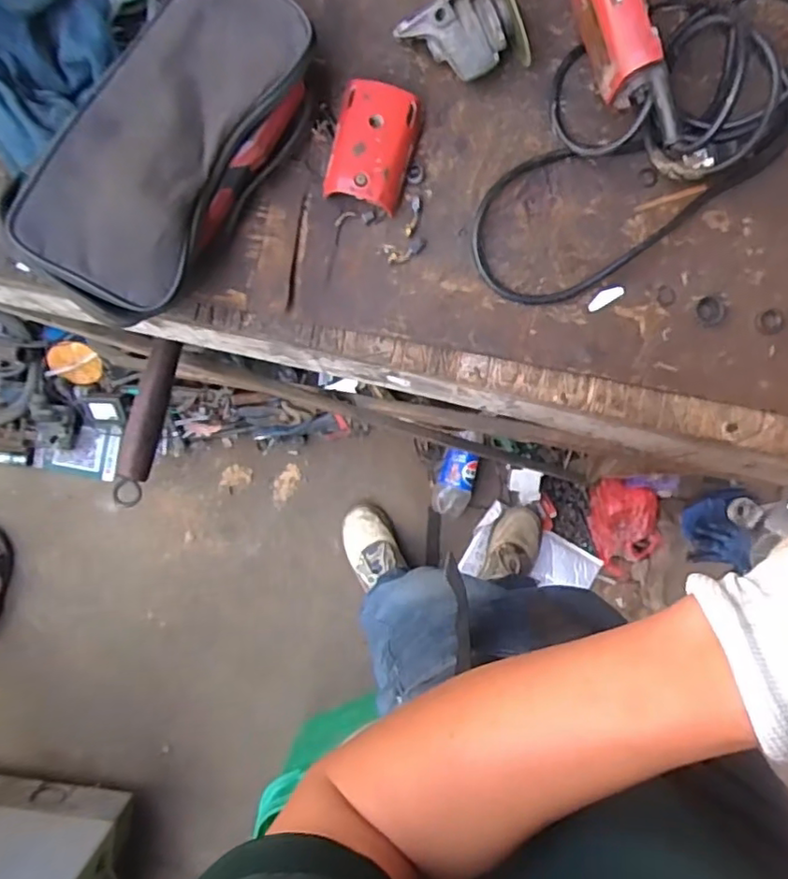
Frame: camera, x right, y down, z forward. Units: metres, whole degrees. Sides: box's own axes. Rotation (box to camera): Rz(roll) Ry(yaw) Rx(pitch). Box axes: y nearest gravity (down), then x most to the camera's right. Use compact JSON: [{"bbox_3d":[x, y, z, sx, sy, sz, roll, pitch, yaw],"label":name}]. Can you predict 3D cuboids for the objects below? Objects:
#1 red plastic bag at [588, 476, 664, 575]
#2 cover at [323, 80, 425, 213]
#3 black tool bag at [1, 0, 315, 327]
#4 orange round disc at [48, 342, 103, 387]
[{"bbox_3d":[0.504,0.186,1.315,0.144,0.063,0.219,-13,91,-5],"label":"red plastic bag"},{"bbox_3d":[-0.015,-0.221,0.459,0.058,0.030,0.088,14,89,-5],"label":"cover"},{"bbox_3d":[-0.156,-0.200,0.427,0.115,0.071,0.230,33,88,-4],"label":"black tool bag"},{"bbox_3d":[-0.611,-0.148,1.169,0.099,0.015,0.076,45,58,-41],"label":"orange round disc"}]

